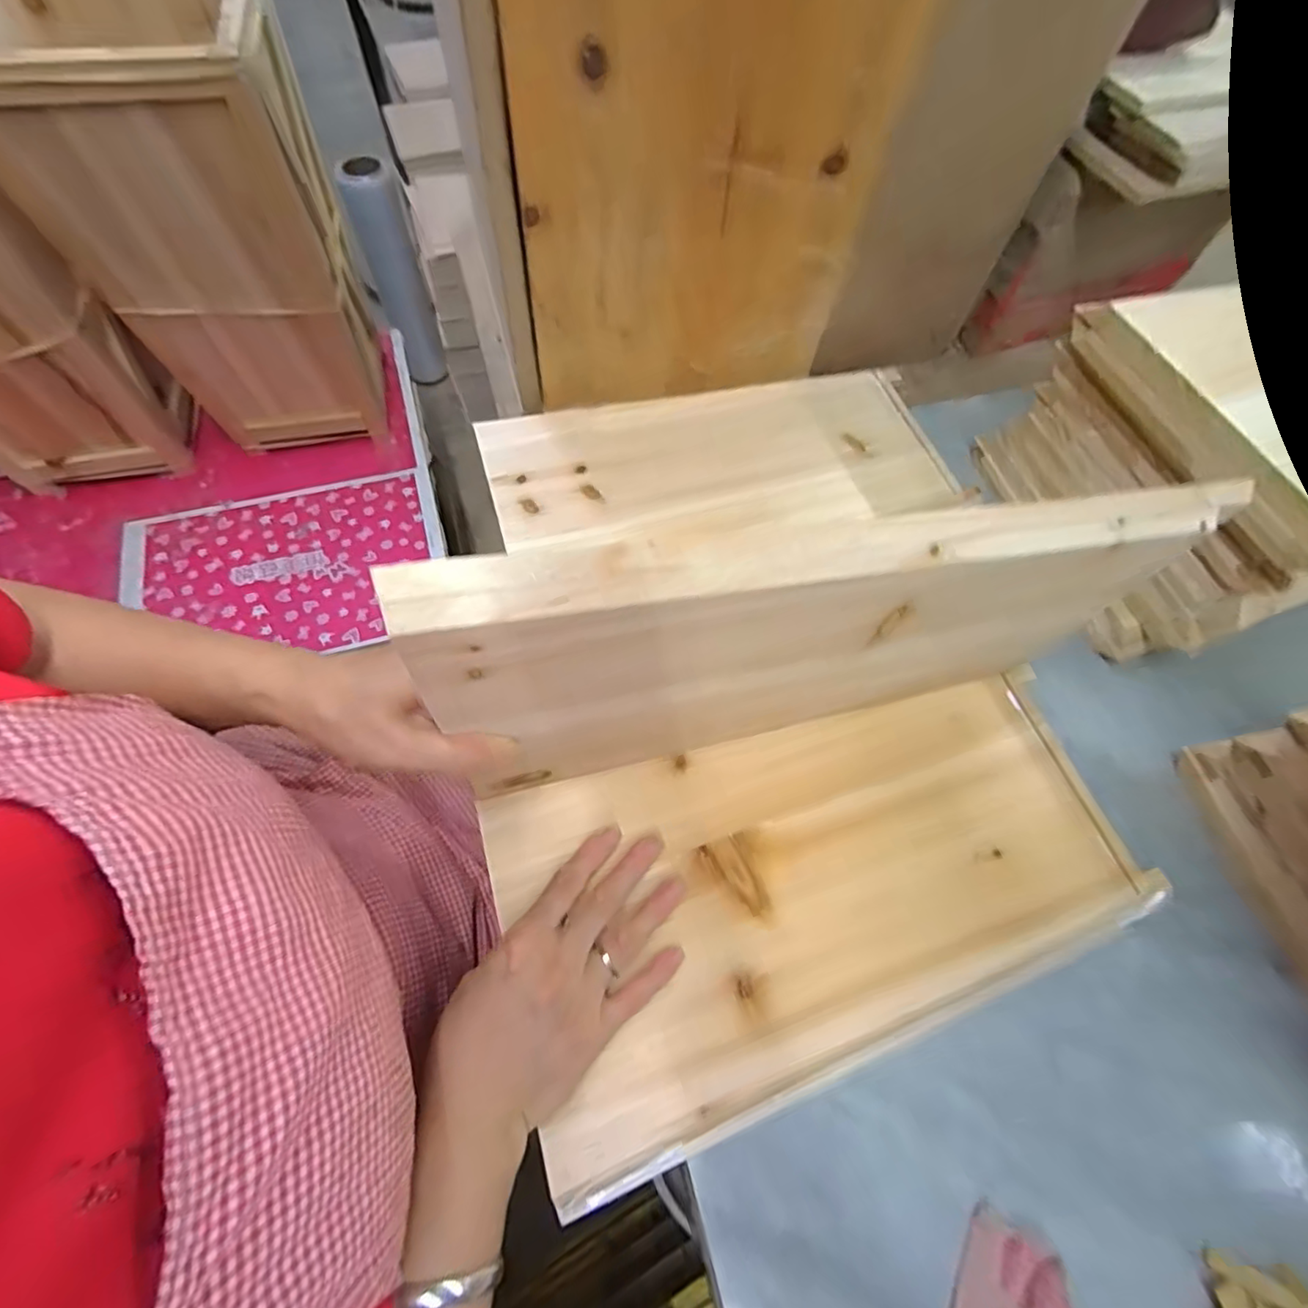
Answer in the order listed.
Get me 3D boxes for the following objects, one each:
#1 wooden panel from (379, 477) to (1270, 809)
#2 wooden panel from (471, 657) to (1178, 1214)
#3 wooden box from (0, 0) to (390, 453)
[{"bbox_3d":[0.098,-0.008,0.340,0.414,0.231,0.031,-12,66,-8],"label":"wooden panel"},{"bbox_3d":[0.118,0.153,0.398,0.420,0.015,0.220,-15,67,-9],"label":"wooden panel"},{"bbox_3d":[-0.527,-0.521,0.739,0.277,0.448,0.299,-10,66,-7],"label":"wooden box"}]

